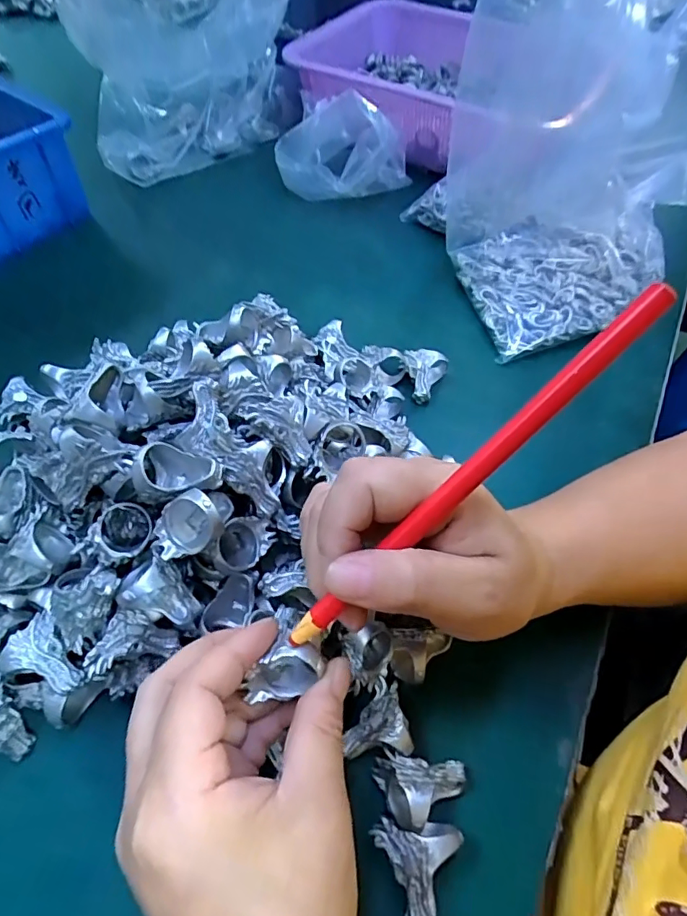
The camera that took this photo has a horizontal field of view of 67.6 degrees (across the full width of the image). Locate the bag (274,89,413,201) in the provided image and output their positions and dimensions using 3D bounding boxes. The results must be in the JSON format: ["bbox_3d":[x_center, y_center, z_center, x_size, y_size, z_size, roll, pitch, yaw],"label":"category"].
[{"bbox_3d":[-0.002,-0.294,0.488,0.120,0.086,0.066,16,57,8],"label":"bag"}]

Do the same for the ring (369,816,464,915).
[{"bbox_3d":[0.028,0.166,0.213,0.033,0.023,0.037,27,59,16],"label":"ring"}]

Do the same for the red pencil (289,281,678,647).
[{"bbox_3d":[0.039,0.010,0.172,0.168,0.008,0.009,-46,61,14],"label":"red pencil"}]

